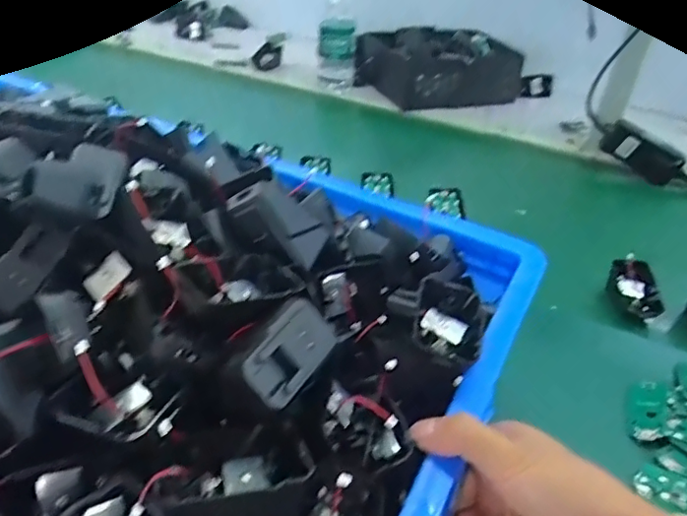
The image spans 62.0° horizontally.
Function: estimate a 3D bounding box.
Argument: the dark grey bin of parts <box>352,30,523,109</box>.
[{"bbox_3d":[0.183,-0.357,1.073,0.280,0.098,0.180,-7,43,-15],"label":"dark grey bin of parts"}]

